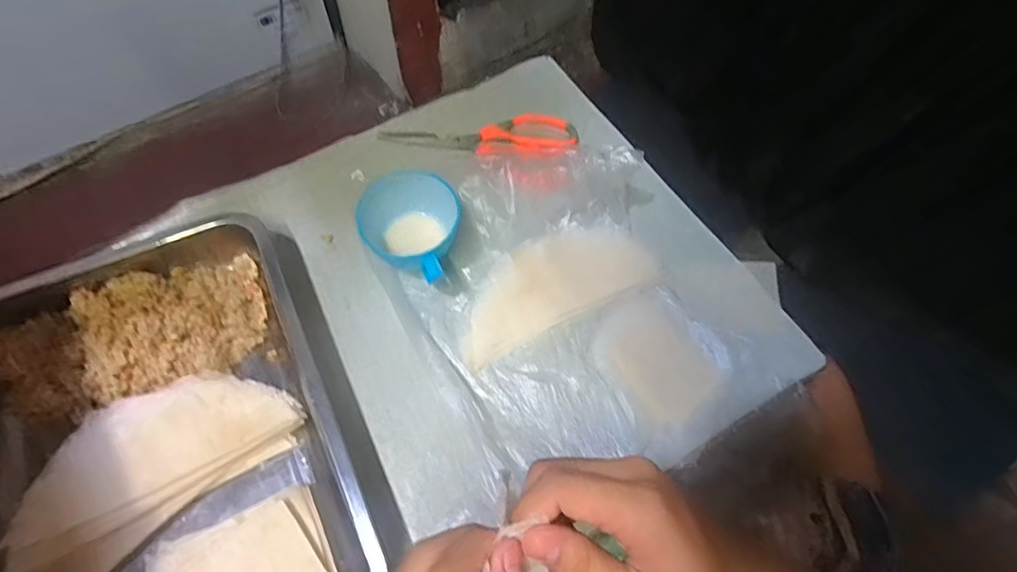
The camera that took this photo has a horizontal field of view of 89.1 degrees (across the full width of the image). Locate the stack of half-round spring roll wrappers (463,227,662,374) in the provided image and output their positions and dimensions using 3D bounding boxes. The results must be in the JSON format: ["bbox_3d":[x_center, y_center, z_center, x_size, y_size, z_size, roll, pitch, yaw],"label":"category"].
[{"bbox_3d":[0.037,-0.004,0.473,0.192,0.009,0.081,-25,67,-14],"label":"stack of half-round spring roll wrappers"}]

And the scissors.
[{"bbox_3d":[-0.030,-0.153,0.540,0.200,0.013,0.050,-4,64,-5],"label":"scissors"}]

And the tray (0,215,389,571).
[{"bbox_3d":[-0.262,0.123,0.379,0.258,0.044,0.353,-24,67,-14],"label":"tray"}]

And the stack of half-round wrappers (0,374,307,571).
[{"bbox_3d":[-0.264,0.130,0.385,0.197,0.027,0.099,-37,71,-19],"label":"stack of half-round wrappers"}]

